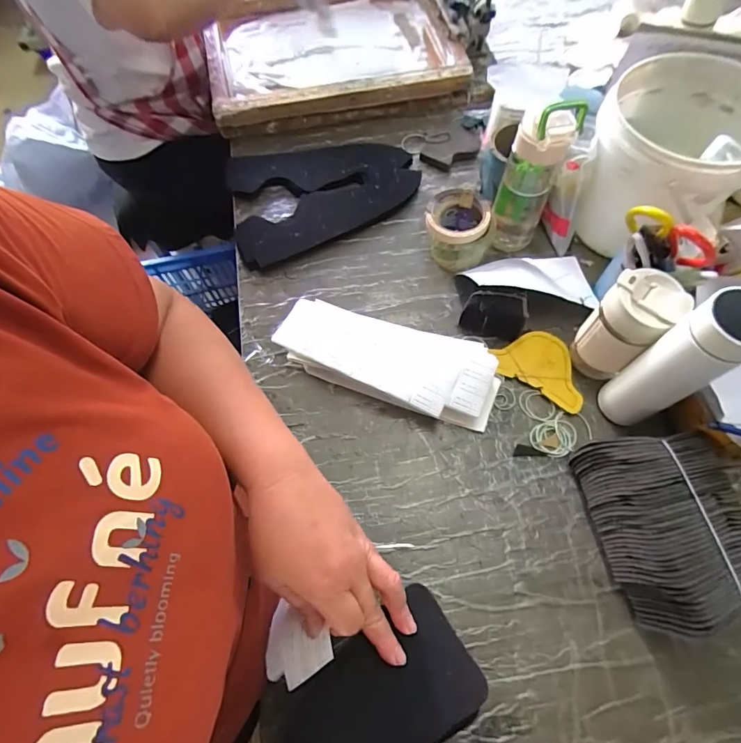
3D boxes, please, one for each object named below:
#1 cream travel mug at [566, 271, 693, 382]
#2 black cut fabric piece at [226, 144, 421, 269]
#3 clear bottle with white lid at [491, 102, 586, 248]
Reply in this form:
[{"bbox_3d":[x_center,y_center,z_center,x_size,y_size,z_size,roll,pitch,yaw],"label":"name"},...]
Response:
[{"bbox_3d":[0.315,-0.053,0.554,0.076,0.161,0.071,42,72,17],"label":"cream travel mug"},{"bbox_3d":[-0.077,-0.312,0.750,0.318,0.019,0.240,-14,67,-5],"label":"black cut fabric piece"},{"bbox_3d":[0.224,-0.274,0.607,0.074,0.220,0.076,20,67,10],"label":"clear bottle with white lid"}]

